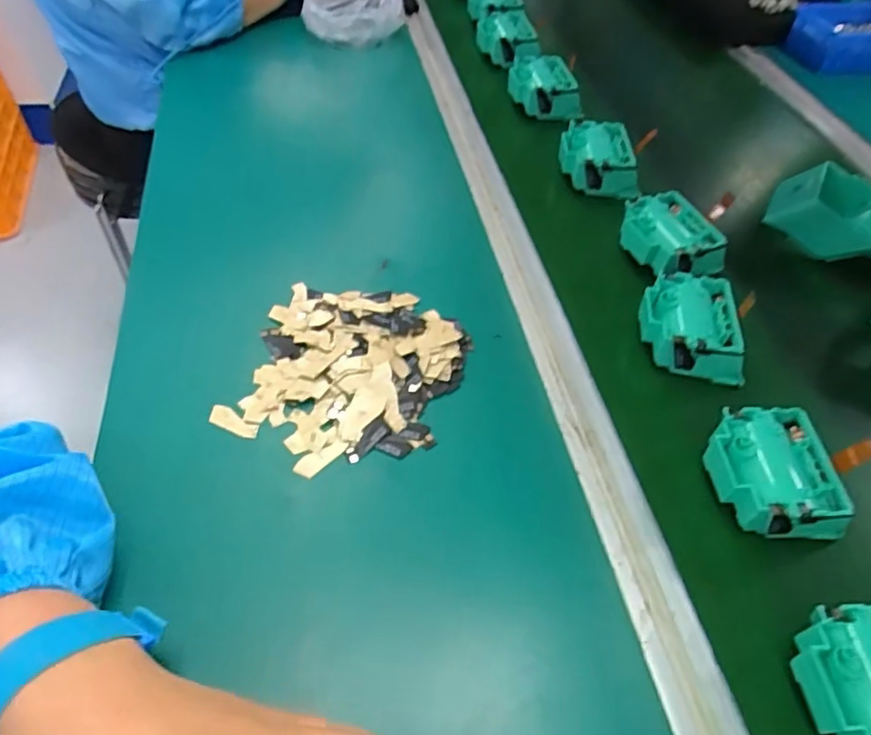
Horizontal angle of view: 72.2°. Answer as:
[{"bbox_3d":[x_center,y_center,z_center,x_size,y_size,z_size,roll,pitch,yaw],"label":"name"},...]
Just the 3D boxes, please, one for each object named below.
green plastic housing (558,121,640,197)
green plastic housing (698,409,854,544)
[{"bbox_3d":[0.158,-0.205,0.589,0.068,0.035,0.080,-1,50,0],"label":"green plastic housing"},{"bbox_3d":[0.210,0.069,0.377,0.069,0.042,0.074,0,50,-1],"label":"green plastic housing"}]

